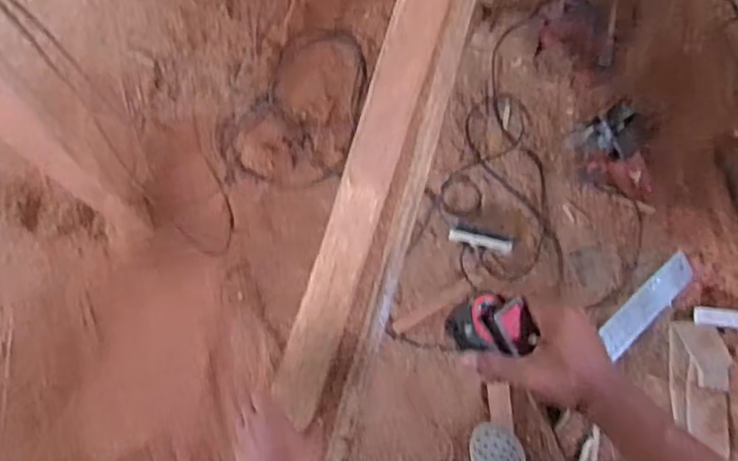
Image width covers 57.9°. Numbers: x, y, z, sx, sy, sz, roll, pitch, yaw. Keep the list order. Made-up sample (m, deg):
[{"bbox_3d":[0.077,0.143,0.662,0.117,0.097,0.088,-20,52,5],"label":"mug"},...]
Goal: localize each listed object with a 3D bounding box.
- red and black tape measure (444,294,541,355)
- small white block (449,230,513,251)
[{"bbox_3d":[0.120,0.094,0.664,0.079,0.047,0.058,4,70,12],"label":"red and black tape measure"},{"bbox_3d":[0.284,0.025,1.695,0.157,0.024,0.030,14,76,3],"label":"small white block"}]

